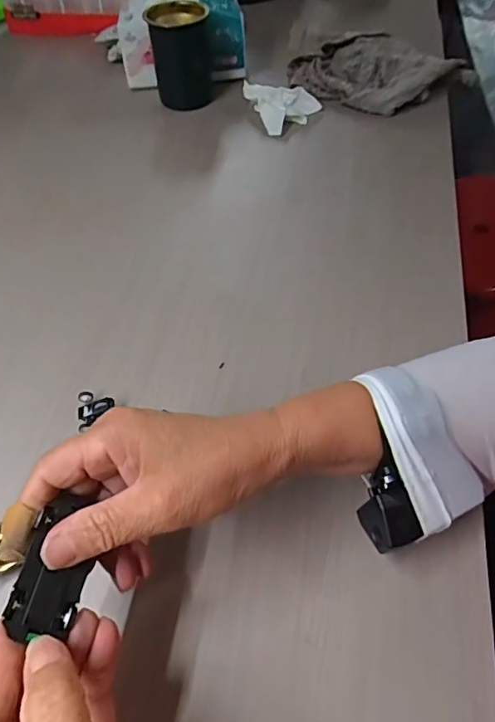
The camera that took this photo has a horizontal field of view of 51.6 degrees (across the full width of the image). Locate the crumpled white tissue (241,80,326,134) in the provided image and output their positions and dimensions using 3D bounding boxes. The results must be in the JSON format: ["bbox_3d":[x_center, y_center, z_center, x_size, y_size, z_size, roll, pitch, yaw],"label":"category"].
[{"bbox_3d":[0.047,-0.318,0.638,0.082,0.035,0.086,-21,54,-15],"label":"crumpled white tissue"}]

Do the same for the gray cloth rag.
[{"bbox_3d":[0.174,-0.361,0.657,0.244,0.067,0.116,7,52,7],"label":"gray cloth rag"}]

